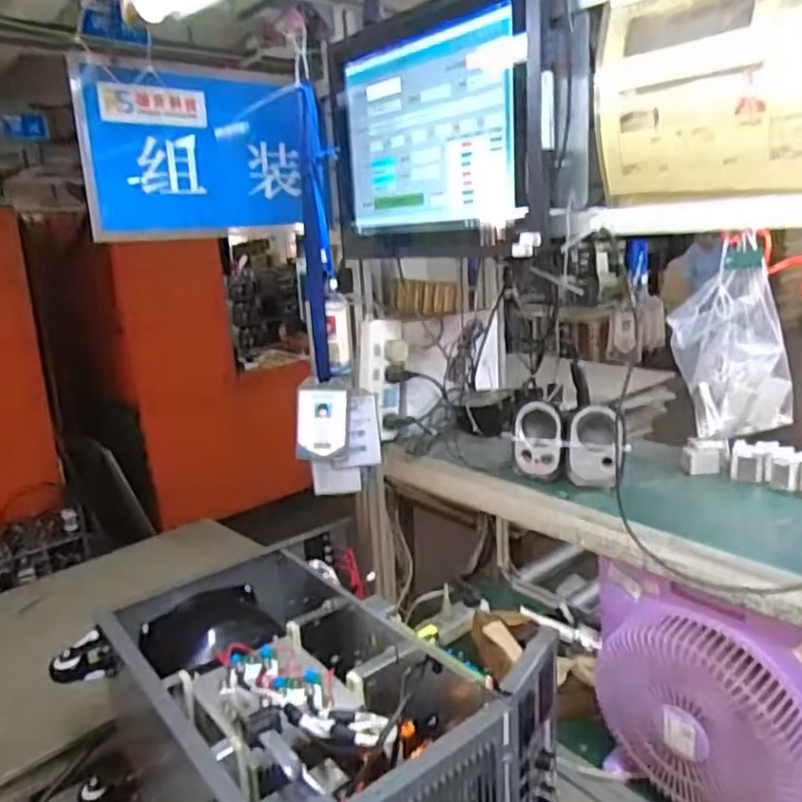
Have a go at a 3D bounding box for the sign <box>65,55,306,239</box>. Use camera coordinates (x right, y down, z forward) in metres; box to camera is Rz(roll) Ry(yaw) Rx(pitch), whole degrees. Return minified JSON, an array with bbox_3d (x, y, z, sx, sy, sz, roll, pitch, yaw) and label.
[{"bbox_3d":[-0.283,-0.352,0.947,0.322,0.215,0.024,-15,23,-38],"label":"sign"}]

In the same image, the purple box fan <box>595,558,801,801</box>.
[{"bbox_3d":[0.381,0.388,0.828,0.099,0.309,0.312,-14,18,-35],"label":"purple box fan"}]

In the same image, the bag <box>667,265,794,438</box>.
[{"bbox_3d":[0.509,-0.074,1.022,0.178,0.238,0.131,4,16,28],"label":"bag"}]

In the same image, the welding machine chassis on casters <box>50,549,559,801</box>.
[{"bbox_3d":[-0.135,0.433,0.858,0.469,0.265,0.578,-16,19,-40],"label":"welding machine chassis on casters"}]

